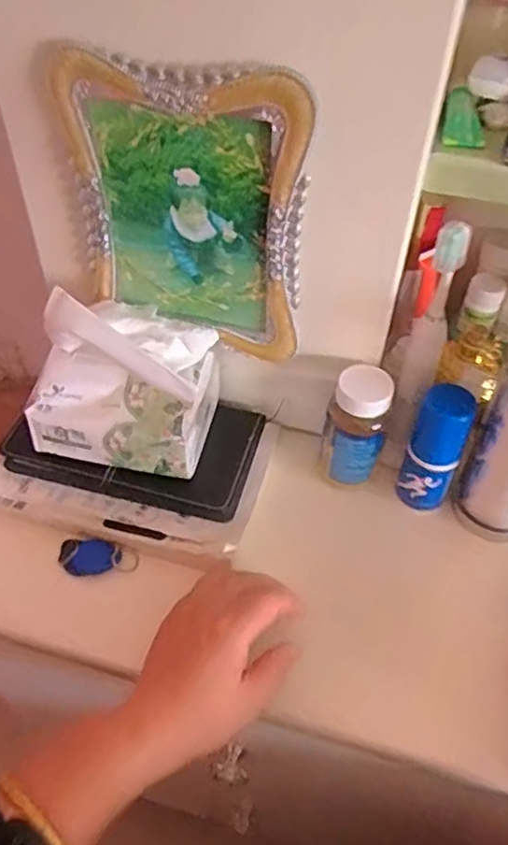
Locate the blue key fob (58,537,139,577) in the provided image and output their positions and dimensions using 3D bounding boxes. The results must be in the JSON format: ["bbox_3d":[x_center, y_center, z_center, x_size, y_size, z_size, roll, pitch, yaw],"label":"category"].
[{"bbox_3d":[-0.112,0.096,0.464,0.056,0.013,0.025,4,48,2],"label":"blue key fob"}]

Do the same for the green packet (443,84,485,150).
[{"bbox_3d":[0.130,-0.189,0.401,0.024,0.005,0.058,9,60,6],"label":"green packet"}]

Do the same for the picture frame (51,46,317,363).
[{"bbox_3d":[-0.042,-0.130,0.411,0.149,0.181,0.012,11,48,8],"label":"picture frame"}]

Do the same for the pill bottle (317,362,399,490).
[{"bbox_3d":[0.074,0.009,0.481,0.044,0.100,0.044,13,48,10],"label":"pill bottle"}]

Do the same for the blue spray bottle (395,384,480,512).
[{"bbox_3d":[0.131,0.019,0.469,0.037,0.093,0.043,18,50,14],"label":"blue spray bottle"}]

